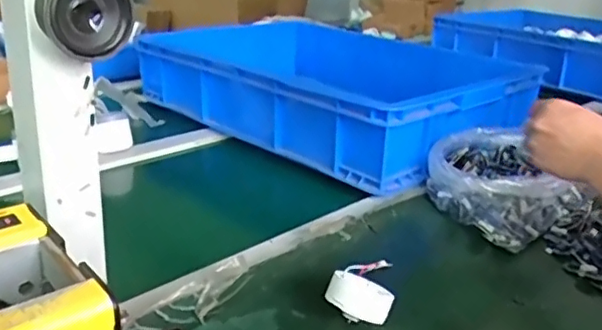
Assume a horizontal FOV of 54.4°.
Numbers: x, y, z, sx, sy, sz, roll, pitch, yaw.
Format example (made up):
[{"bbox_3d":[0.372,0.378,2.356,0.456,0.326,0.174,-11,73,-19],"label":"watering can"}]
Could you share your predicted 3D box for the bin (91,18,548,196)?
[{"bbox_3d":[0.023,-0.158,1.032,0.680,0.115,0.432,25,30,38],"label":"bin"}]

